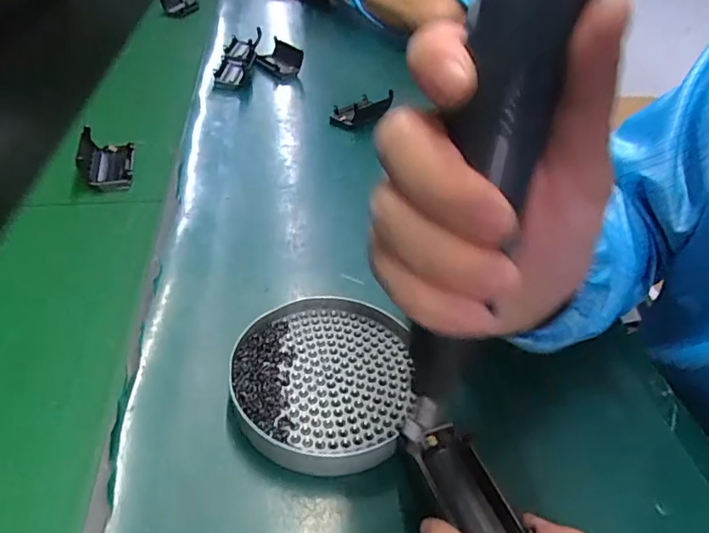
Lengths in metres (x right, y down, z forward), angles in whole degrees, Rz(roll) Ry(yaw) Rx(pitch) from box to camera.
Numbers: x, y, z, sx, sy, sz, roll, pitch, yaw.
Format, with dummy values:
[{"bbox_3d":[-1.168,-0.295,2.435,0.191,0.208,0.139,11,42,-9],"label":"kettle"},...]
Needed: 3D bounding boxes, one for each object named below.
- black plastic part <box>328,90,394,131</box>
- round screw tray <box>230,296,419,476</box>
[{"bbox_3d":[0.010,-0.180,0.591,0.078,0.024,0.034,-23,45,-9],"label":"black plastic part"},{"bbox_3d":[-0.017,0.065,0.305,0.104,0.019,0.110,5,40,-4],"label":"round screw tray"}]

